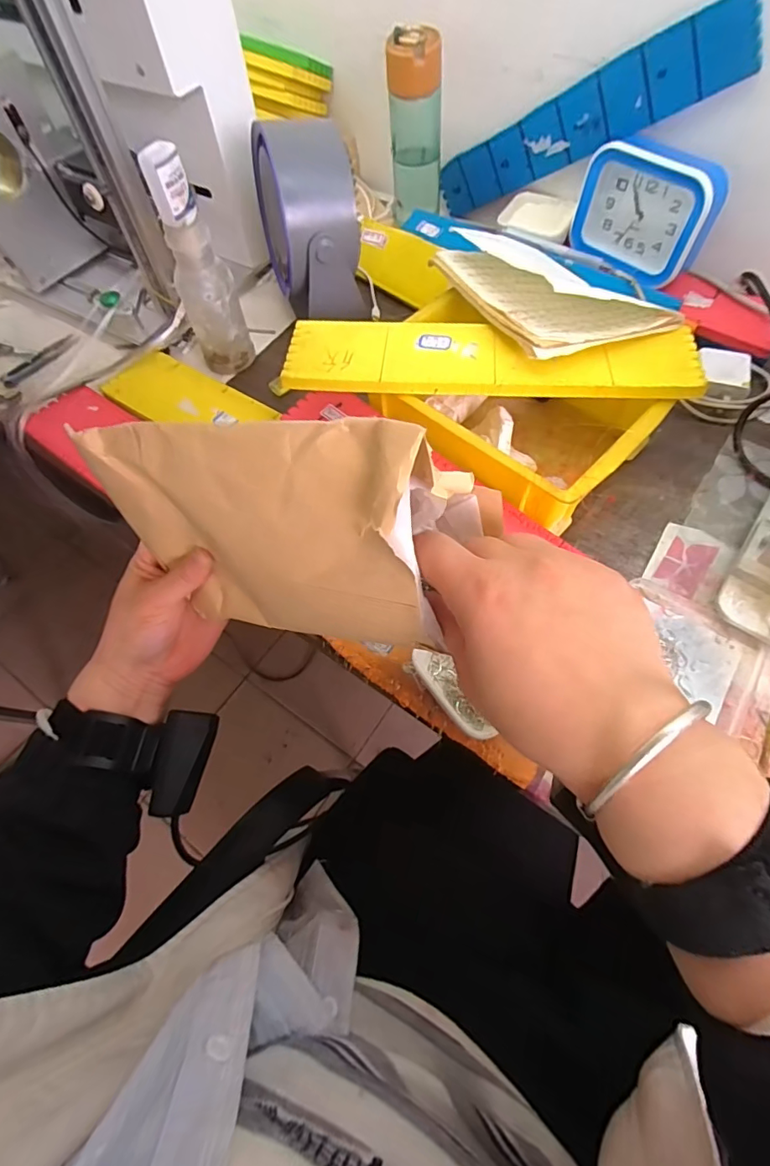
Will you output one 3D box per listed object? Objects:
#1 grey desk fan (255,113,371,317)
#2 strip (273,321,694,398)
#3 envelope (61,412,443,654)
[{"bbox_3d":[-0.082,-0.384,0.511,0.091,0.158,0.143,-15,63,-4],"label":"grey desk fan"},{"bbox_3d":[0.085,-0.197,0.425,0.345,0.015,0.086,4,63,5],"label":"strip"},{"bbox_3d":[-0.067,-0.021,0.273,0.209,0.137,0.026,13,42,28],"label":"envelope"}]

